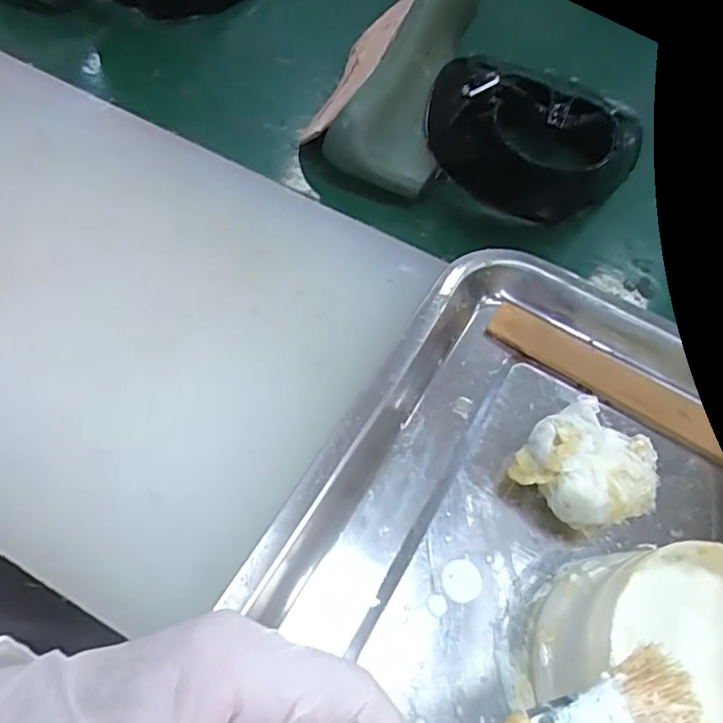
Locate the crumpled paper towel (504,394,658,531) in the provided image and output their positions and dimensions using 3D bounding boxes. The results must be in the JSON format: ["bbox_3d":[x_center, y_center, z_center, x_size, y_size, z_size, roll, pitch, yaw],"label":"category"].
[{"bbox_3d":[0.098,0.048,0.260,0.054,0.036,0.047,36,63,17],"label":"crumpled paper towel"}]

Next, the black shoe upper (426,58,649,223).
[{"bbox_3d":[0.119,-0.161,0.418,0.143,0.079,0.100,13,59,4],"label":"black shoe upper"}]

